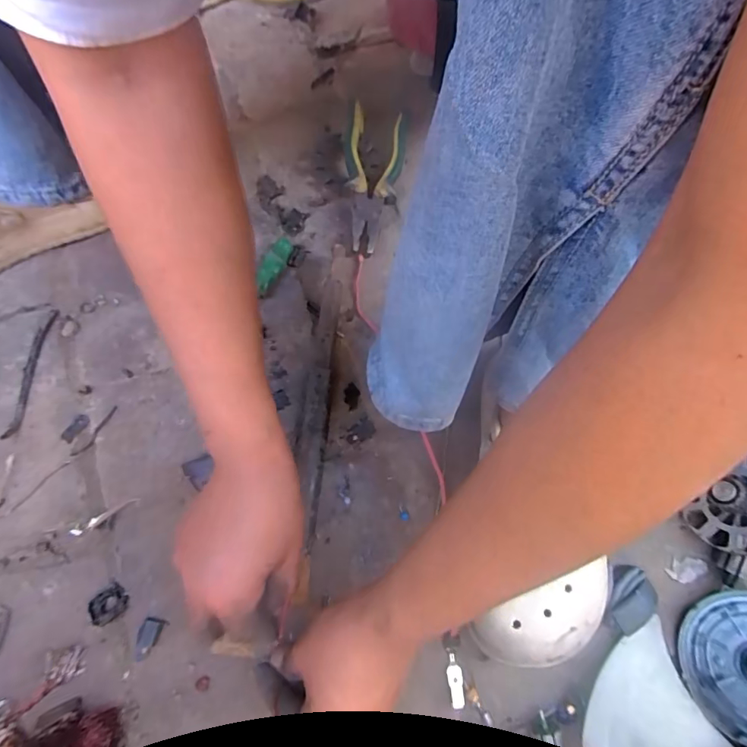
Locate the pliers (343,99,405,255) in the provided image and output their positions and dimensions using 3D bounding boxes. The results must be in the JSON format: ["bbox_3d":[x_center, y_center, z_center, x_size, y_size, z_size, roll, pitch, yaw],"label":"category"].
[{"bbox_3d":[-0.002,-0.213,0.521,0.065,0.027,0.176,4,69,4],"label":"pliers"}]

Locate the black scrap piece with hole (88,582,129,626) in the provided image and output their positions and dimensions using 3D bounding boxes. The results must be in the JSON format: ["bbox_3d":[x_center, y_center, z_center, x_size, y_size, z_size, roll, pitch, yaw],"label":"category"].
[{"bbox_3d":[-0.218,0.190,0.390,0.030,0.006,0.026,-32,71,-9],"label":"black scrap piece with hole"}]

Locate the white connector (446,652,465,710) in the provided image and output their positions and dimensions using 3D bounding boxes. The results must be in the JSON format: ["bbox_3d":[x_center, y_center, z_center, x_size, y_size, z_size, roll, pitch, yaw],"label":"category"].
[{"bbox_3d":[0.062,0.235,0.364,0.012,0.004,0.035,-7,69,0],"label":"white connector"}]

